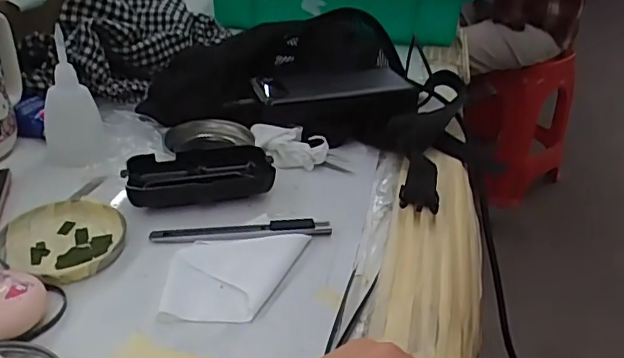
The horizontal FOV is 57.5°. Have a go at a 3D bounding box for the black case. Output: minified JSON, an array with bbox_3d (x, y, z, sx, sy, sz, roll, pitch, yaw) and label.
[{"bbox_3d":[-0.087,-0.004,0.444,0.107,0.026,0.055,-4,33,-15],"label":"black case"}]

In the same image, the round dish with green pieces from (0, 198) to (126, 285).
[{"bbox_3d":[-0.165,0.039,0.381,0.080,0.009,0.074,4,32,-3],"label":"round dish with green pieces"}]

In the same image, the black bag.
[{"bbox_3d":[0.007,-0.113,0.586,0.306,0.075,0.220,9,32,6],"label":"black bag"}]

